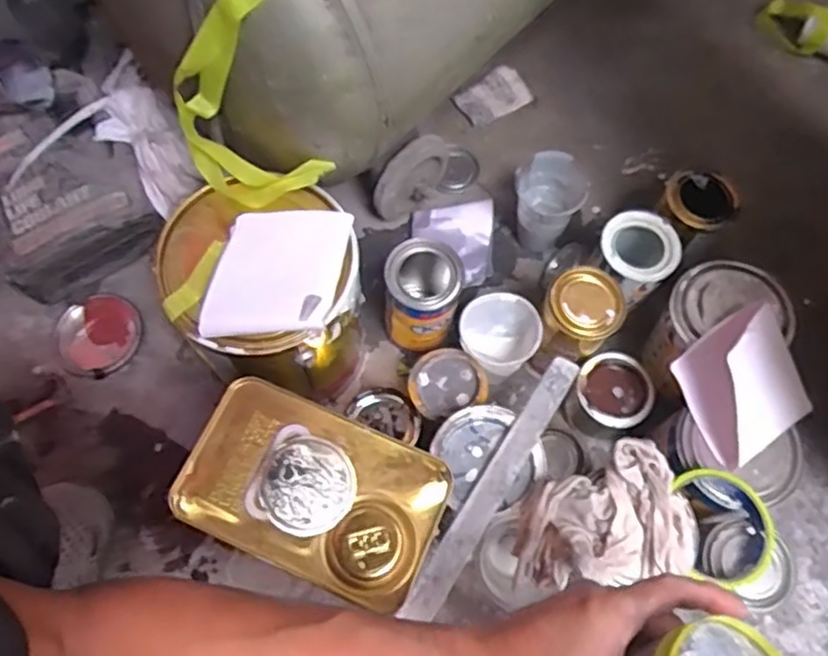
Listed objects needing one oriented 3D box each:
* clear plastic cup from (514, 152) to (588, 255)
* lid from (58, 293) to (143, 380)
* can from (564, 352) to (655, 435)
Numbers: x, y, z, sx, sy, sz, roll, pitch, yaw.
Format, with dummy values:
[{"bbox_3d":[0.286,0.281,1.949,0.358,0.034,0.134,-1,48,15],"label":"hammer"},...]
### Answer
[{"bbox_3d":[0.143,-0.133,0.756,0.073,0.105,0.073,19,68,6],"label":"clear plastic cup"},{"bbox_3d":[-0.343,0.008,0.745,0.089,0.013,0.094,1,68,-1],"label":"lid"},{"bbox_3d":[0.195,0.072,0.690,0.064,0.071,0.072,-24,70,-11],"label":"can"}]

